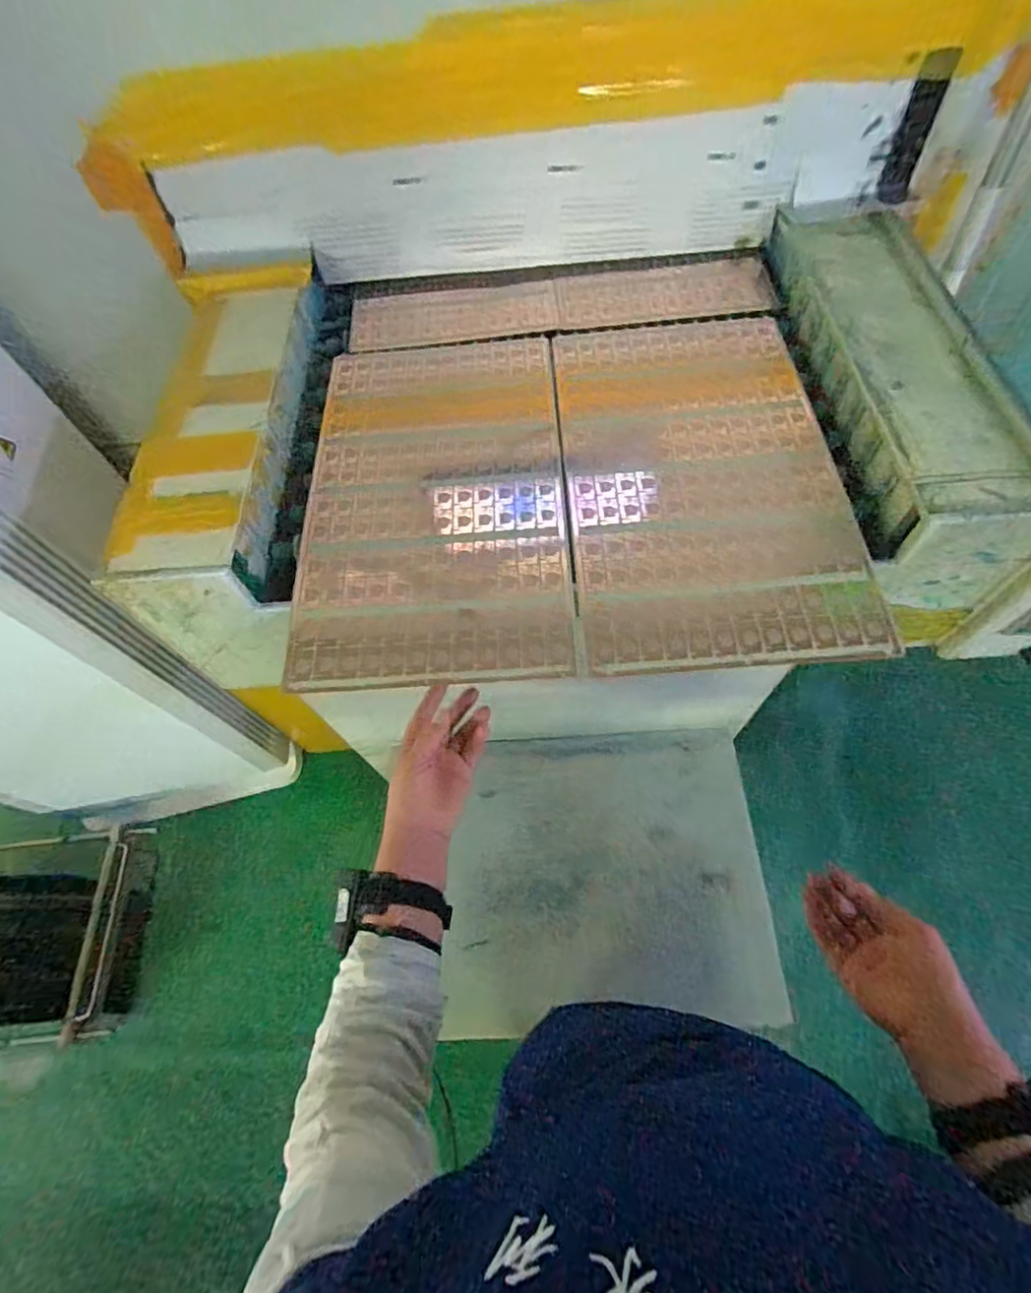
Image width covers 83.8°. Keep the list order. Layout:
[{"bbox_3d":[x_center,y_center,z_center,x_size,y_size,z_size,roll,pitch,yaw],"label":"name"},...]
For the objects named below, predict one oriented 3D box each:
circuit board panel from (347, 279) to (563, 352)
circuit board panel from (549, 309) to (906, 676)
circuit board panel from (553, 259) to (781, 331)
[{"bbox_3d":[-0.093,-0.502,0.862,0.303,0.020,0.142,-4,61,2],"label":"circuit board panel"},{"bbox_3d":[0.211,-0.216,0.676,0.297,0.009,0.520,-3,61,2],"label":"circuit board panel"},{"bbox_3d":[0.214,-0.517,0.835,0.301,0.009,0.125,-4,61,2],"label":"circuit board panel"}]

